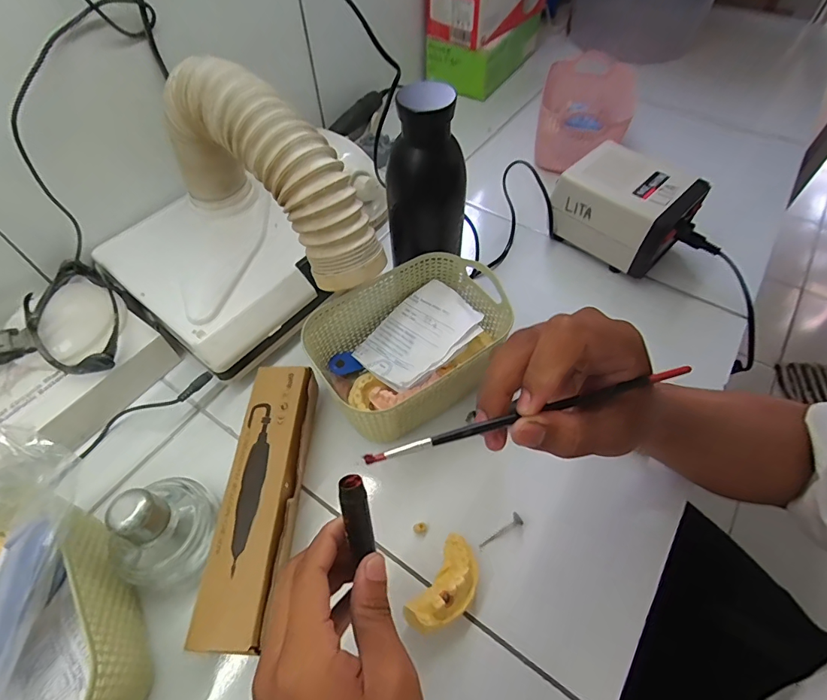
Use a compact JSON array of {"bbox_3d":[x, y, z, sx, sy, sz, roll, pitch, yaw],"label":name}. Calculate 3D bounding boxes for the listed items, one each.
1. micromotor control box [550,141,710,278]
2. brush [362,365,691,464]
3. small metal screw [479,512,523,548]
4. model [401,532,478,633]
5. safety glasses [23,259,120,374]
[{"bbox_3d":[0.238,-0.155,0.497,0.106,0.099,0.132,-40,63,-23],"label":"micromotor control box"},{"bbox_3d":[0.062,0.031,0.218,0.174,0.008,0.004,-14,56,-9],"label":"brush"},{"bbox_3d":[0.070,0.146,0.347,0.039,0.009,0.010,-31,60,-19],"label":"small metal screw"},{"bbox_3d":[0.025,0.173,0.315,0.035,0.034,0.066,29,61,20],"label":"model"},{"bbox_3d":[-0.310,-0.035,0.388,0.068,0.032,0.134,-24,58,-14],"label":"safety glasses"}]

